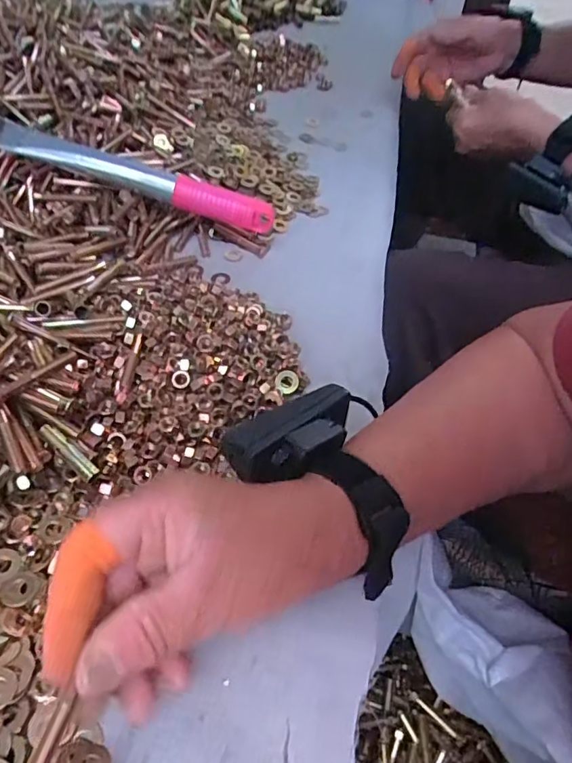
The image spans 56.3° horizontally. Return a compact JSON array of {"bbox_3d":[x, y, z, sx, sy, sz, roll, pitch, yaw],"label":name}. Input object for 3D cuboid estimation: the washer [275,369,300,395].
[{"bbox_3d":[0.001,0.000,0.373,0.016,0.006,0.020,7,48,0],"label":"washer"}]

